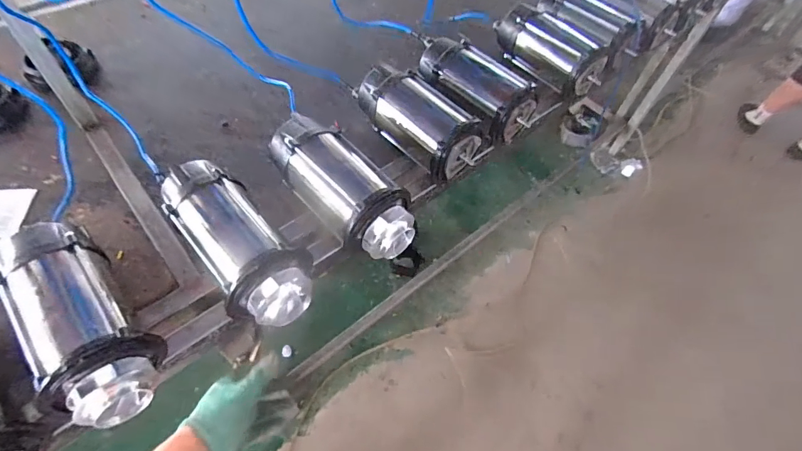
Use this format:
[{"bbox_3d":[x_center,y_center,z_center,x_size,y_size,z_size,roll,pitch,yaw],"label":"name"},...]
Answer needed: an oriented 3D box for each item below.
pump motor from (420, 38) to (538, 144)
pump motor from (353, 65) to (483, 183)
[{"bbox_3d":[0.158,-0.302,0.916,0.121,0.118,0.265,-37,66,-25],"label":"pump motor"},{"bbox_3d":[0.035,-0.217,0.853,0.130,0.121,0.272,-35,66,-25],"label":"pump motor"}]

